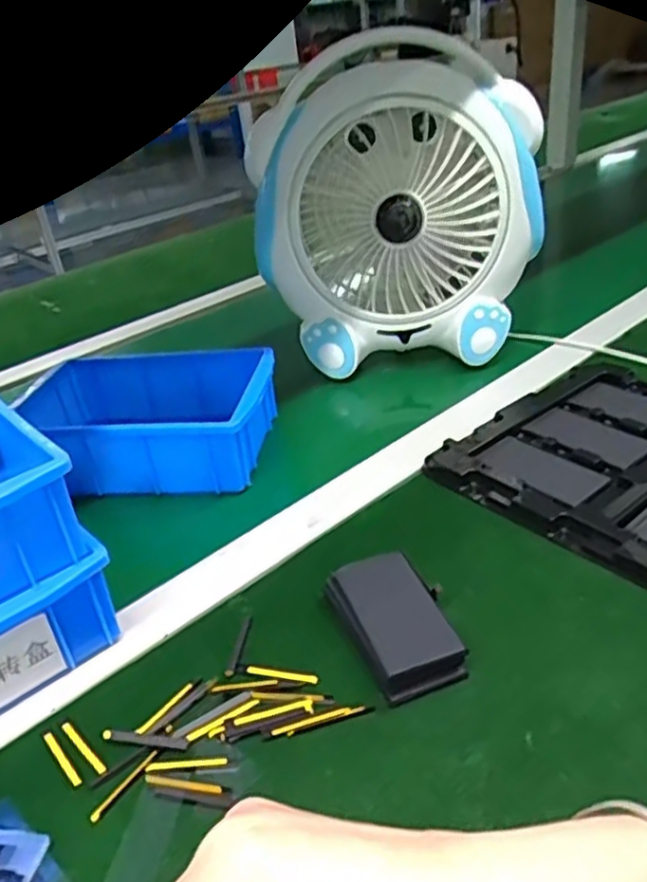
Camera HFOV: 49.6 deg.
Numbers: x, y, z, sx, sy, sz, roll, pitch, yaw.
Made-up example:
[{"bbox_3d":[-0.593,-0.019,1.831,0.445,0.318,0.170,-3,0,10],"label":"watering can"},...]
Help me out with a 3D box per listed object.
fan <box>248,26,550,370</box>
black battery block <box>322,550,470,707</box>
[{"bbox_3d":[0.072,-0.202,0.651,0.263,0.273,0.089,-9,30,-4],"label":"fan"},{"bbox_3d":[0.040,0.098,0.383,0.052,0.021,0.089,-15,31,-14],"label":"black battery block"}]

